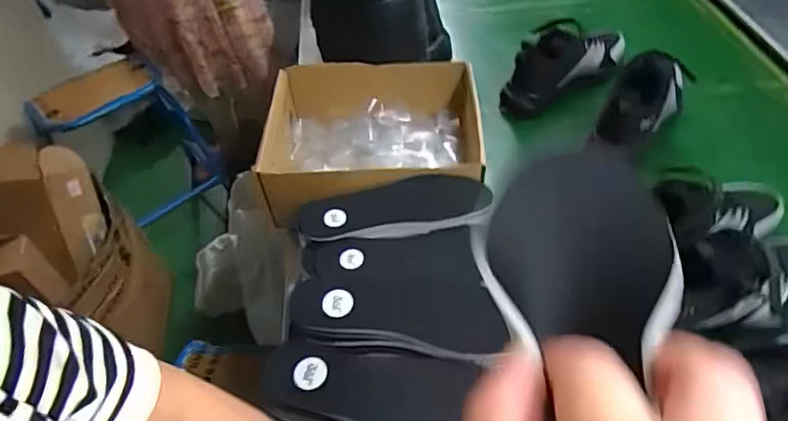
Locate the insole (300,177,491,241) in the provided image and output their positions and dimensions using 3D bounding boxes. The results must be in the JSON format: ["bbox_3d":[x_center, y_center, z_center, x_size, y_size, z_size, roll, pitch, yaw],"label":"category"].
[{"bbox_3d":[-0.002,-0.002,0.569,0.201,0.018,0.071,-11,48,-3],"label":"insole"}]

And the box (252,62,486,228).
[{"bbox_3d":[-0.029,-0.095,0.697,0.255,0.098,0.266,-2,48,4],"label":"box"}]

